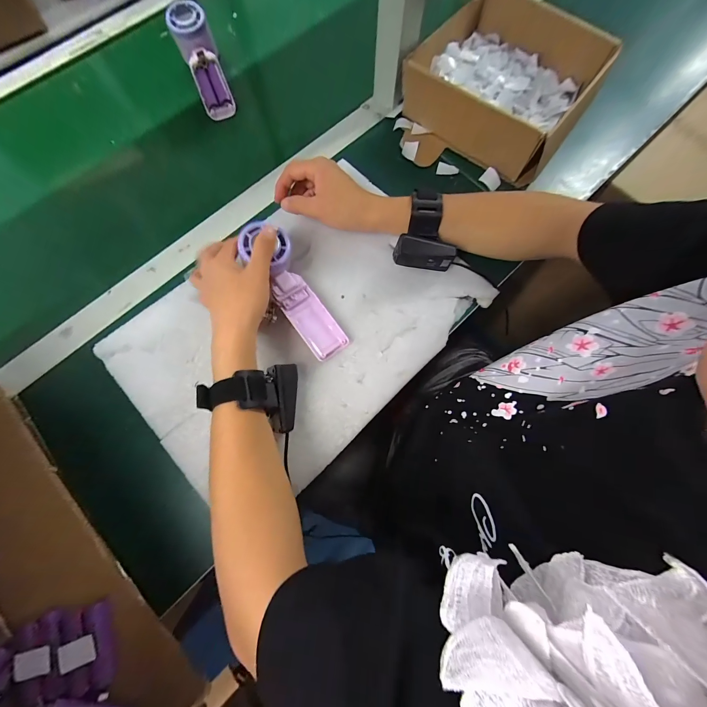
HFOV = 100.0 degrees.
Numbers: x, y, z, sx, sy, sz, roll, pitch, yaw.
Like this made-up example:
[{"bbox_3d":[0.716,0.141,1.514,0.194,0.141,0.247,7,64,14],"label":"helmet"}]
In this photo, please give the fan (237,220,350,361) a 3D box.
[{"bbox_3d":[-0.066,-0.071,0.340,0.049,0.022,0.165,-35,99,-9],"label":"fan"}]

